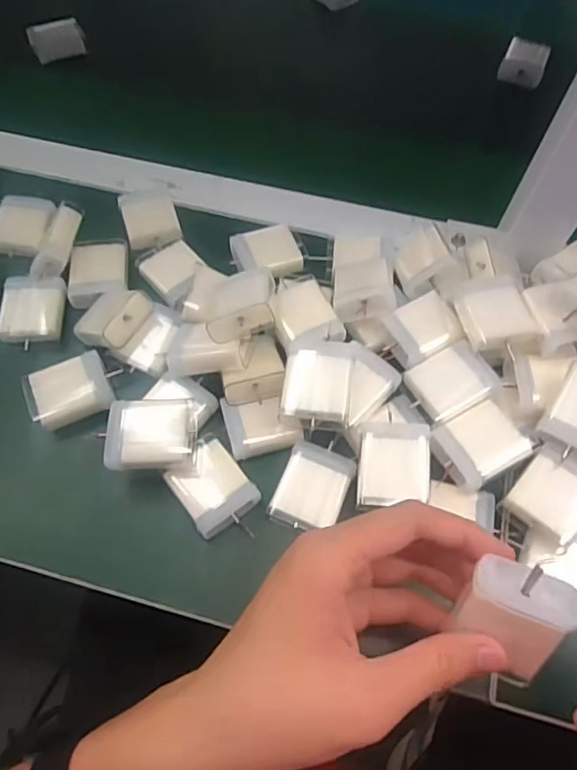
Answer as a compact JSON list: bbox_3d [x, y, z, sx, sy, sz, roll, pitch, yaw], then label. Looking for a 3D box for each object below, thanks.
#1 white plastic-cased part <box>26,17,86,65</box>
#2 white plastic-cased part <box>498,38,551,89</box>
[{"bbox_3d":[-0.231,-0.346,0.546,0.052,0.023,0.030,-23,63,-14],"label":"white plastic-cased part"},{"bbox_3d":[0.239,-0.326,0.550,0.041,0.024,0.042,18,61,9],"label":"white plastic-cased part"}]

